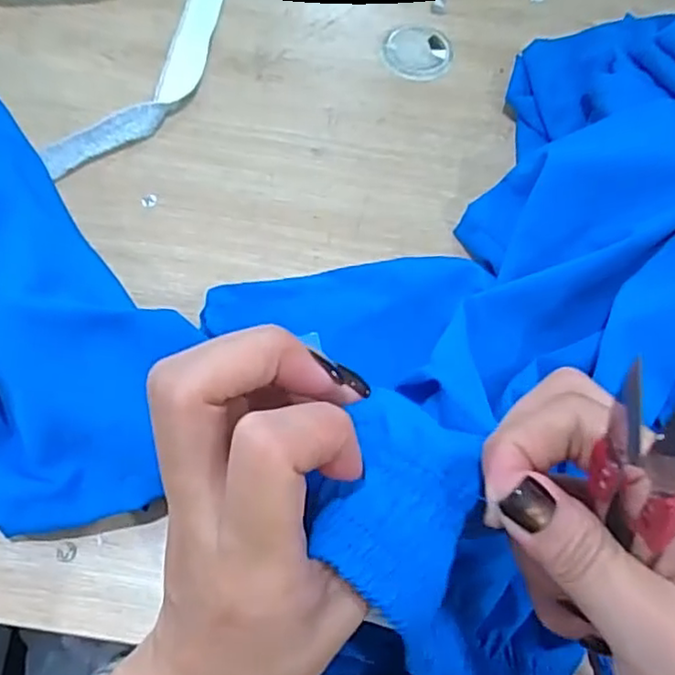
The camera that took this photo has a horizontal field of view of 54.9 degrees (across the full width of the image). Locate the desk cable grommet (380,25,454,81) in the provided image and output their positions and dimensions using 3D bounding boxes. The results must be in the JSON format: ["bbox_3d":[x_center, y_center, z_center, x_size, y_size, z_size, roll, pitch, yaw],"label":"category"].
[{"bbox_3d":[0.071,-0.253,0.577,0.060,0.007,0.058,-4,66,-5],"label":"desk cable grommet"}]

